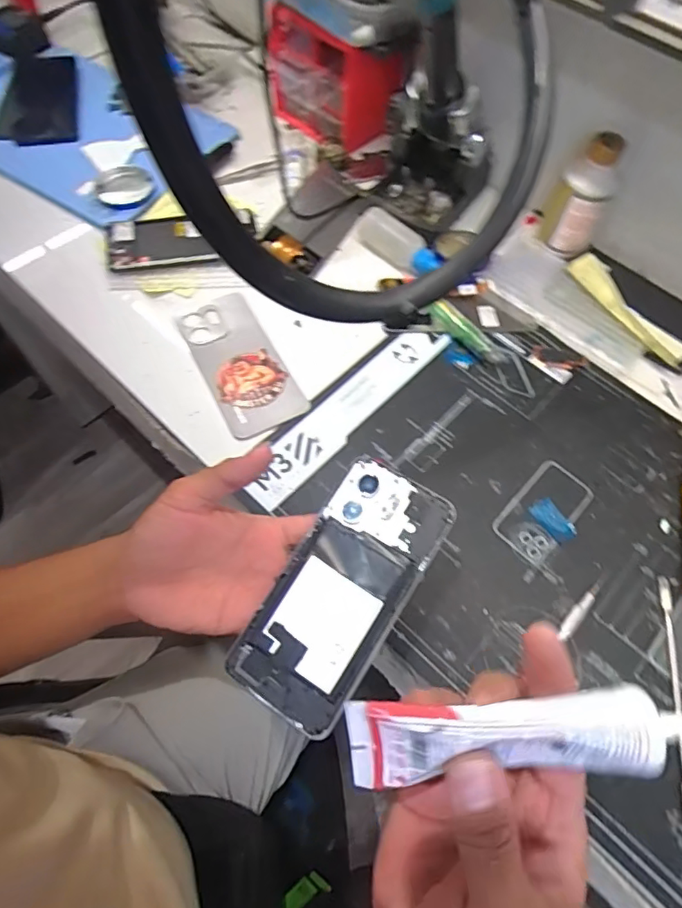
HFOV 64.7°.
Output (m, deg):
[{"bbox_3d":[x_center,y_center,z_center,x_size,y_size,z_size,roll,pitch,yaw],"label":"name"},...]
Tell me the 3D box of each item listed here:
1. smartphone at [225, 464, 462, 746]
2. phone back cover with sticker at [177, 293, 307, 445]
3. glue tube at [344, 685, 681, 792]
[{"bbox_3d":[0.001,0.083,0.336,0.072,0.007,0.162,31,77,13],"label":"smartphone"},{"bbox_3d":[-0.094,-0.086,0.504,0.072,0.010,0.152,-25,67,-14],"label":"phone back cover with sticker"},{"bbox_3d":[0.067,0.106,0.207,0.127,0.041,0.025,-3,26,7],"label":"glue tube"}]

